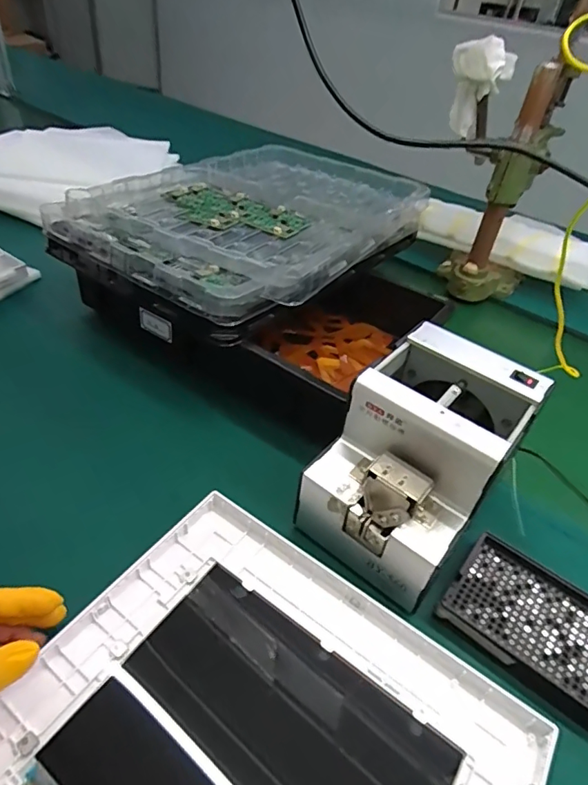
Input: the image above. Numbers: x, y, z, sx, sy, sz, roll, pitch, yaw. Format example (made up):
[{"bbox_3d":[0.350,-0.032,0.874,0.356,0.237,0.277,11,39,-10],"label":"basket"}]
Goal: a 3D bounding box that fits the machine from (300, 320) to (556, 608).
[{"bbox_3d":[0.104,0.056,0.417,0.121,0.138,0.166,32,47,26],"label":"machine"}]

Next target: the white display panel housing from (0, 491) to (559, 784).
[{"bbox_3d":[-0.022,0.228,0.312,0.305,0.022,0.252,28,45,22],"label":"white display panel housing"}]

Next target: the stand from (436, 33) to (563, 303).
[{"bbox_3d":[0.304,-0.320,0.761,0.175,0.341,0.149,25,44,19],"label":"stand"}]

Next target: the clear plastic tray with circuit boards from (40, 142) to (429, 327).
[{"bbox_3d":[-0.021,-0.261,0.710,0.357,0.057,0.525,30,46,24],"label":"clear plastic tray with circuit boards"}]

